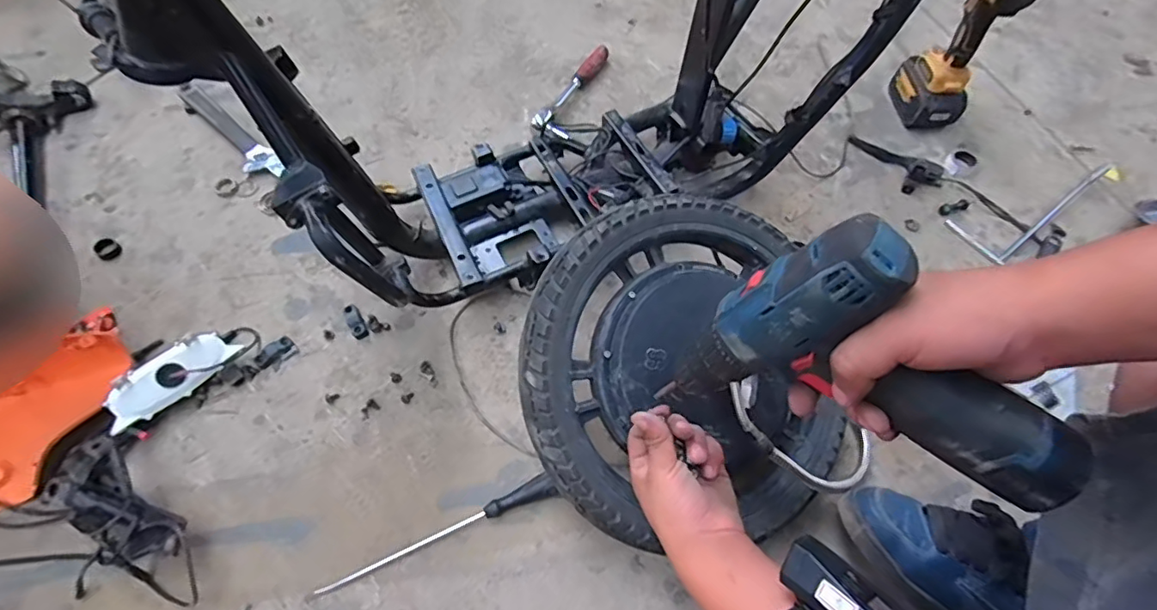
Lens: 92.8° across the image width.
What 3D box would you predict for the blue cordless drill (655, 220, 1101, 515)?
[{"bbox_3d":[0.176,0.015,0.318,0.210,0.135,0.063,17,40,27],"label":"blue cordless drill"}]

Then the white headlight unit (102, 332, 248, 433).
[{"bbox_3d":[-0.493,0.087,0.668,0.056,0.050,0.143,50,60,-10],"label":"white headlight unit"}]

